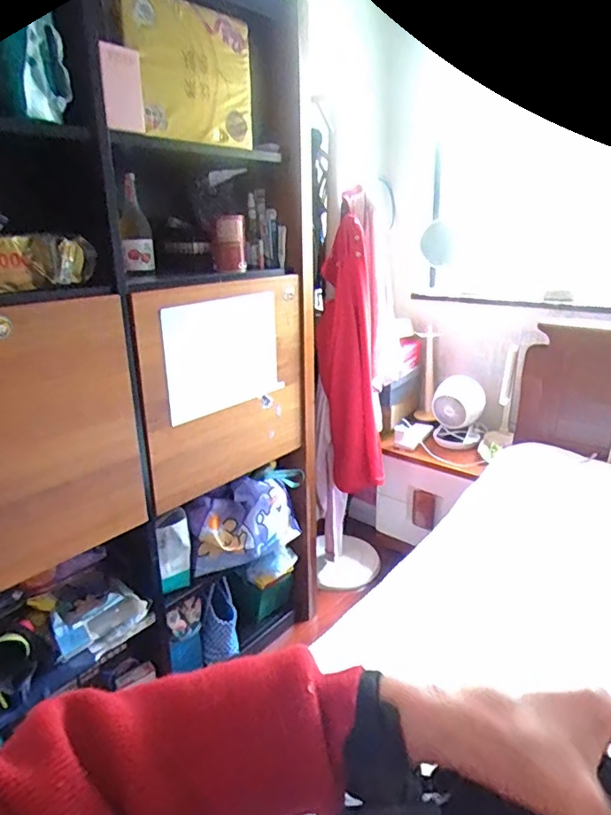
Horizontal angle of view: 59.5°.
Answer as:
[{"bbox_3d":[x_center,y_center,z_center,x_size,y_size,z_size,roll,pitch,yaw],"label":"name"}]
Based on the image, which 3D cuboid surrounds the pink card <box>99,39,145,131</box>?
[{"bbox_3d":[-0.378,-0.654,1.102,0.013,0.151,0.130,12,27,16],"label":"pink card"}]

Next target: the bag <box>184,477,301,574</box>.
[{"bbox_3d":[-0.181,0.363,1.756,0.138,0.269,0.397,14,24,39],"label":"bag"}]

